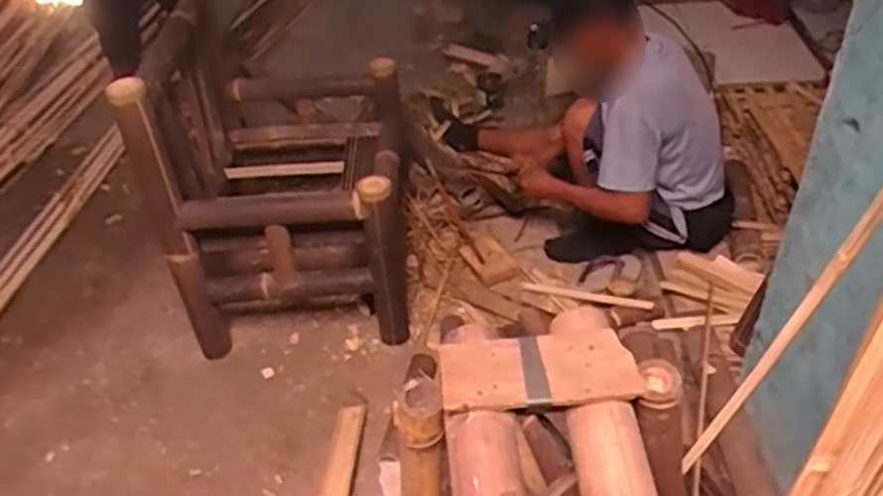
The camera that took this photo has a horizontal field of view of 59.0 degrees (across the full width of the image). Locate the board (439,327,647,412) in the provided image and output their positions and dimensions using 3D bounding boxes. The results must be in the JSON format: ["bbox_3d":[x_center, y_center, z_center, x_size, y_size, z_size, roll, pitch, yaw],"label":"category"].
[{"bbox_3d":[0.096,0.117,0.783,0.191,0.018,0.093,-4,41,0],"label":"board"}]

